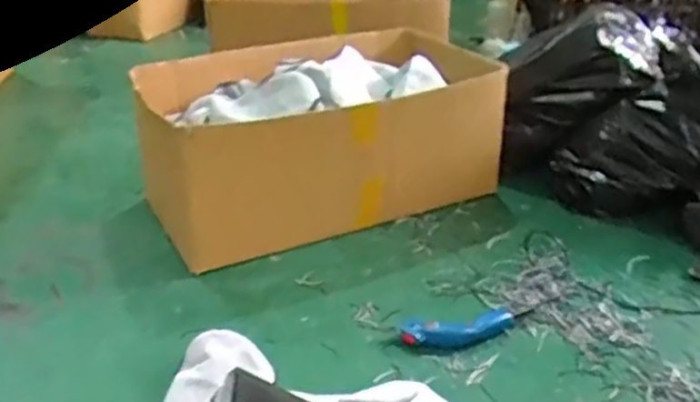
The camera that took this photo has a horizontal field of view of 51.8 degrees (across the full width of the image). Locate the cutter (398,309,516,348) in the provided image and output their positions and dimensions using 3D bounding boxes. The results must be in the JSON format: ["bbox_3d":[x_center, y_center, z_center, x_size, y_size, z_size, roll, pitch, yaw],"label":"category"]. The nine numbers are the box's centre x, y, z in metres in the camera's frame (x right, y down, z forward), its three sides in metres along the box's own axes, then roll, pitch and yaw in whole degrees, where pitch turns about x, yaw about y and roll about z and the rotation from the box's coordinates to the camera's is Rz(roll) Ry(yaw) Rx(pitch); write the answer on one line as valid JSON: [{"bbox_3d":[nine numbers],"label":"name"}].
[{"bbox_3d":[0.202,0.233,1.310,0.223,0.038,0.073,-8,30,-19],"label":"cutter"}]

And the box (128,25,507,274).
[{"bbox_3d":[-0.078,-0.137,1.655,0.751,0.340,0.457,-16,32,-28],"label":"box"}]

